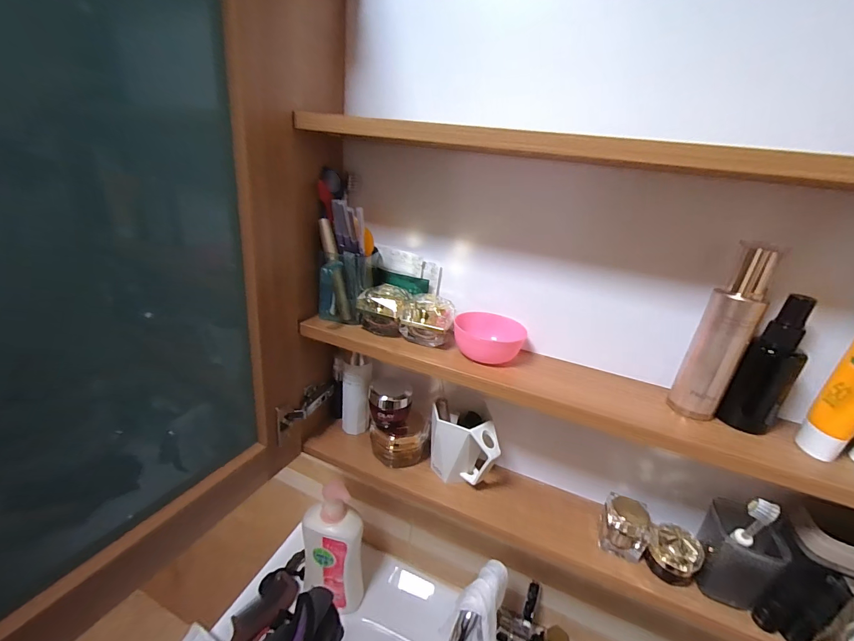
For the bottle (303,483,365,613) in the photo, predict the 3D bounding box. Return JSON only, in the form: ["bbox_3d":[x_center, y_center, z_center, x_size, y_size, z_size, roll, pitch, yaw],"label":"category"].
[{"bbox_3d":[-0.153,0.380,0.602,0.099,0.255,0.054,1,24,-14],"label":"bottle"}]

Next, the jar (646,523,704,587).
[{"bbox_3d":[0.281,0.266,0.416,0.045,0.052,0.049,6,23,-2],"label":"jar"}]

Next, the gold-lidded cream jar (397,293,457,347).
[{"bbox_3d":[0.003,-0.001,0.464,0.057,0.053,0.050,14,24,18],"label":"gold-lidded cream jar"}]

